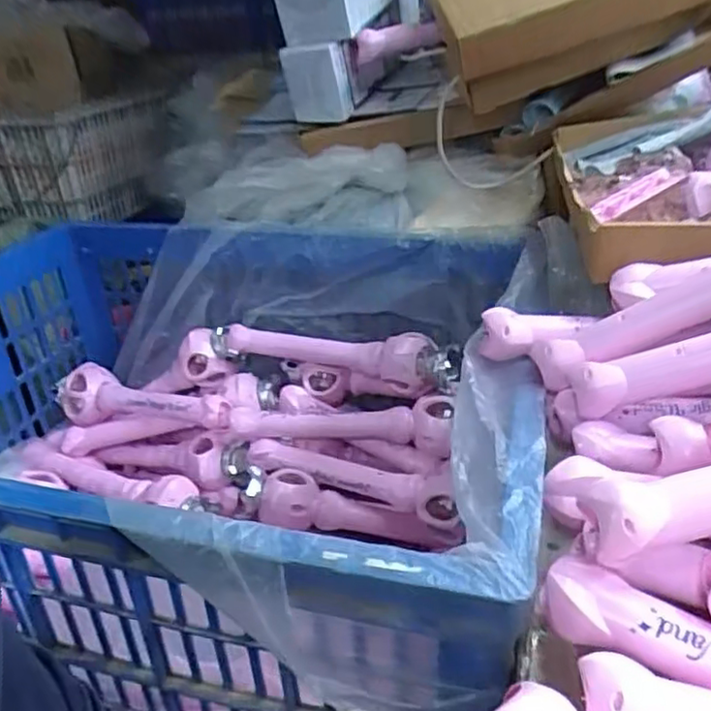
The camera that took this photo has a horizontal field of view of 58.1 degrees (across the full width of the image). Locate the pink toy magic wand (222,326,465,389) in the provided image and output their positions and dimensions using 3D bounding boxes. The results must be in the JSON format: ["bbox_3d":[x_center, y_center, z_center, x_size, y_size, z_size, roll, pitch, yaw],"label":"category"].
[{"bbox_3d":[-0.030,-0.013,0.947,0.356,0.068,0.079,12,33,24],"label":"pink toy magic wand"}]

